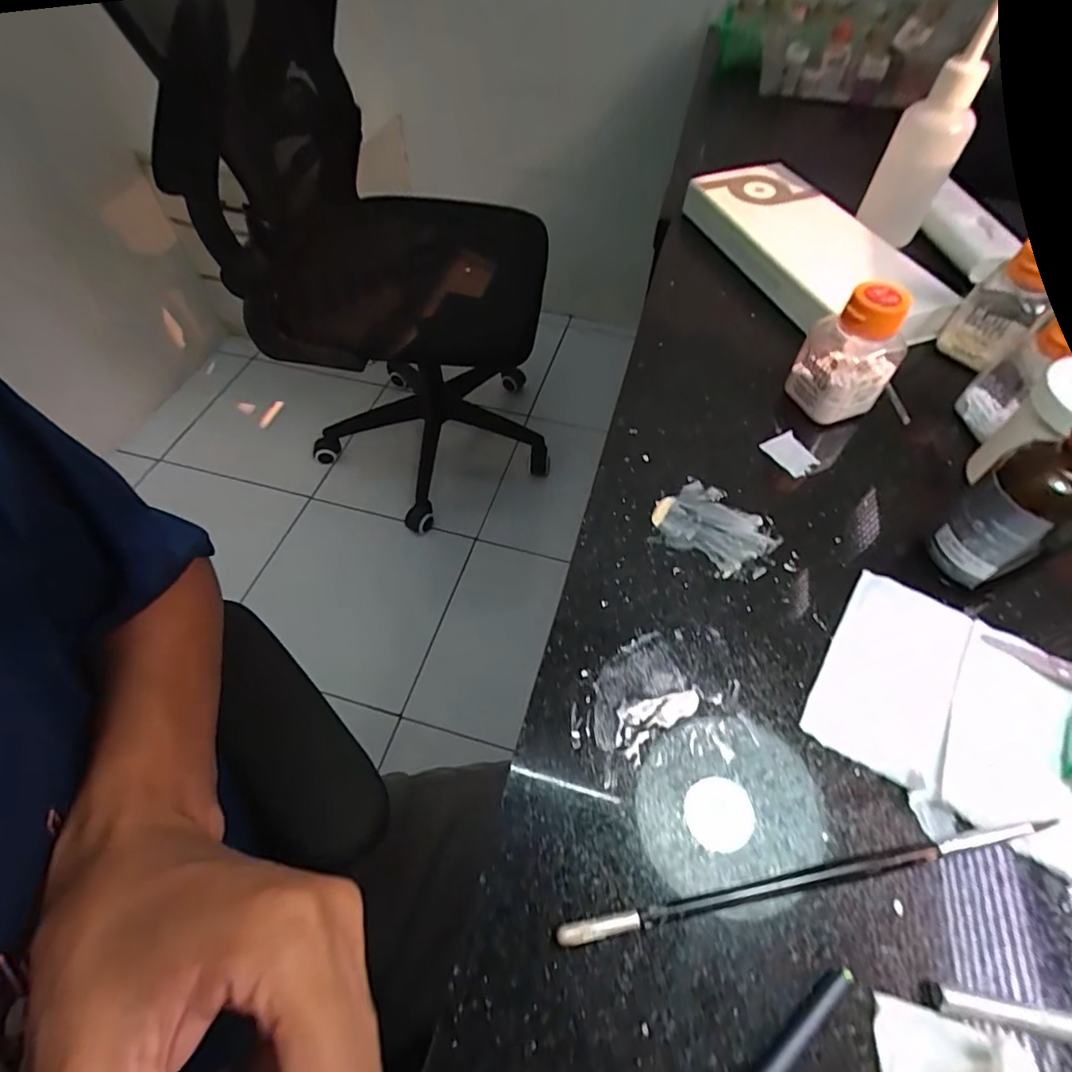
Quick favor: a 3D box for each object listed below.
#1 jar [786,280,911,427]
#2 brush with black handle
[{"bbox_3d":[0.179,-0.104,0.315,0.042,0.071,0.038,-15,57,-10],"label":"jar"},{"bbox_3d":[0.100,0.123,0.198,0.184,0.007,0.006,-9,56,-6],"label":"brush with black handle"}]

